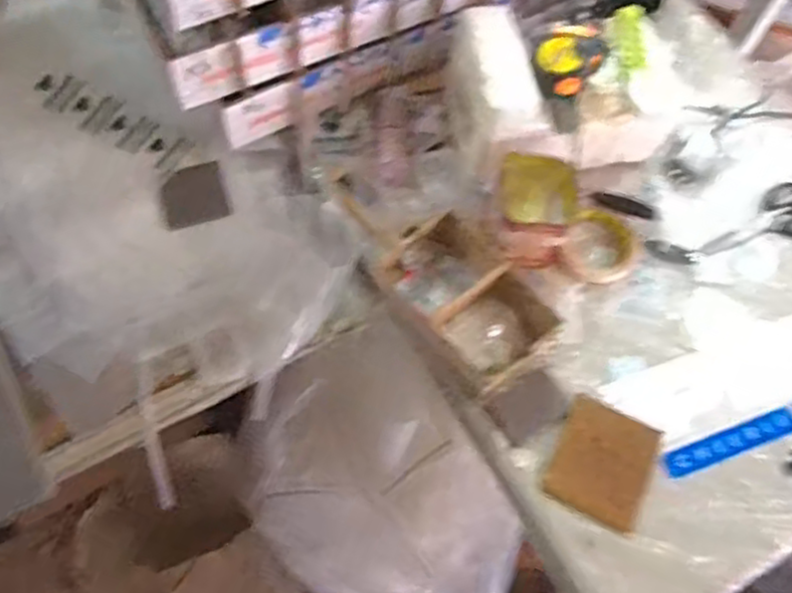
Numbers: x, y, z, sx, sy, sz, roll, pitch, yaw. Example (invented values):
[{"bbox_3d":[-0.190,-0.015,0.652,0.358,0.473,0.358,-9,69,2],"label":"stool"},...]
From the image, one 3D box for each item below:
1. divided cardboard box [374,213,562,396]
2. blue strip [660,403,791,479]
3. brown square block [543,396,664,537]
[{"bbox_3d":[0.072,0.005,0.768,0.112,0.061,0.188,-34,72,-16],"label":"divided cardboard box"},{"bbox_3d":[0.401,0.136,0.765,0.264,0.006,0.026,-19,62,-10],"label":"blue strip"},{"bbox_3d":[0.212,0.170,0.736,0.097,0.013,0.109,24,67,7],"label":"brown square block"}]

